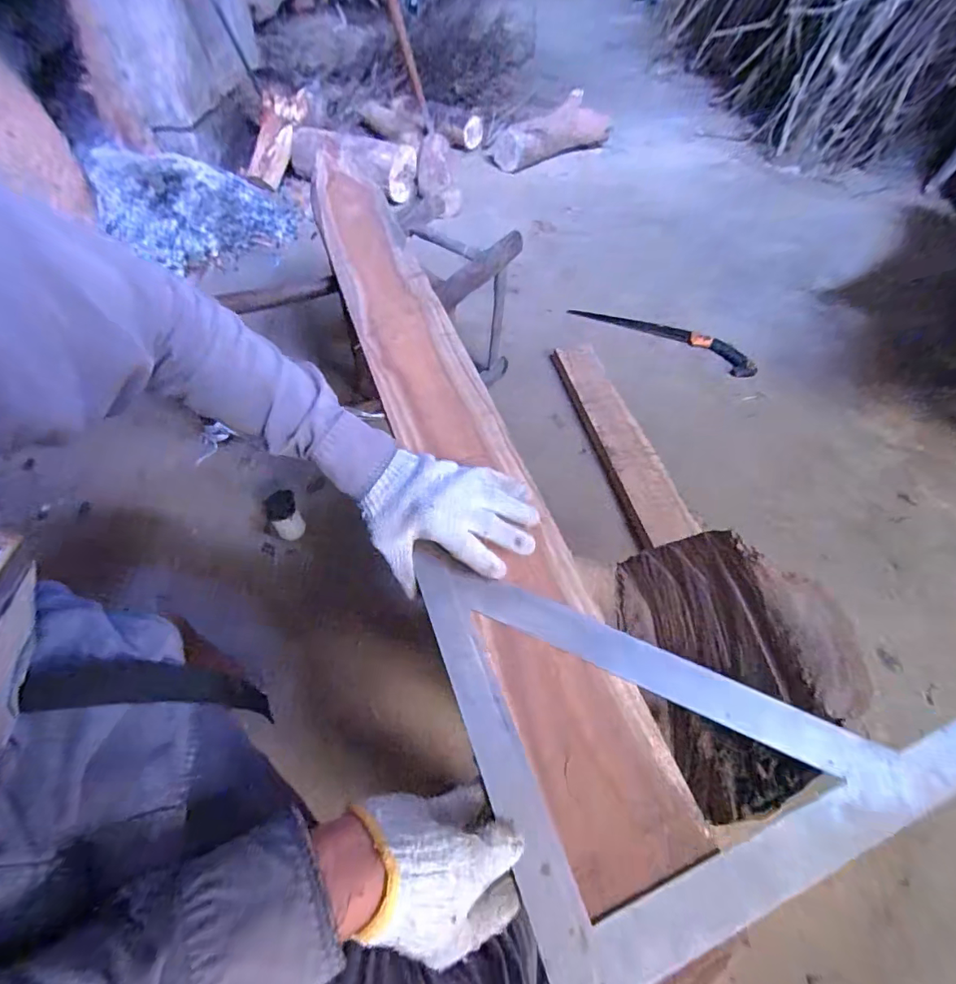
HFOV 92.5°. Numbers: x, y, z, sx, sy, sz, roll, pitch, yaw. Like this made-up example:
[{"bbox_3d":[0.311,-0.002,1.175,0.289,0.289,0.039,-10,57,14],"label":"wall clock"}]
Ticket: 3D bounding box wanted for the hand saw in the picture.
[{"bbox_3d":[0.519,-0.450,1.298,0.518,0.040,0.088,32,61,20],"label":"hand saw"}]

